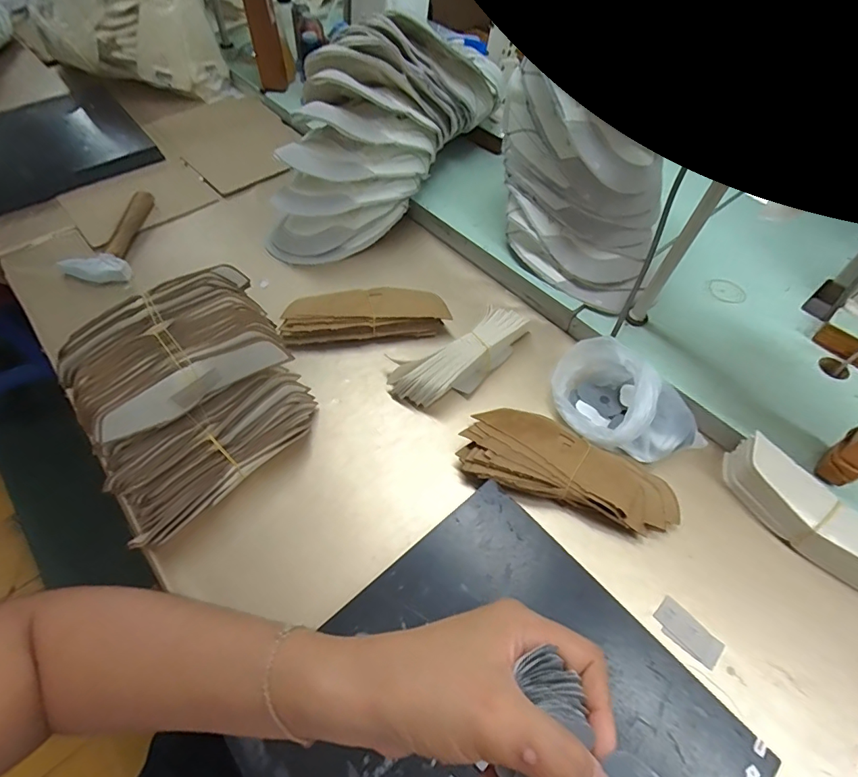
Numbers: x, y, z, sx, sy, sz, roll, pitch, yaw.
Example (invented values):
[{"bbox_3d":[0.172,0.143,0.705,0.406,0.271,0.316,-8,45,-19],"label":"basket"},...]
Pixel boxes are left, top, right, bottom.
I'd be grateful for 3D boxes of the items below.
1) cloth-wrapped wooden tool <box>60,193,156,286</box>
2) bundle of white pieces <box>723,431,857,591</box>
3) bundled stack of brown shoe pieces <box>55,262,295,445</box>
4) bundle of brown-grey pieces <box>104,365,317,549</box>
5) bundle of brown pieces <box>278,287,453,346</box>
[{"bbox_3d":[-0.479,-0.225,0.704,0.089,0.036,0.191,-4,56,-3],"label":"cloth-wrapped wooden tool"},{"bbox_3d":[0.372,0.126,0.450,0.048,0.047,0.172,-35,63,-22],"label":"bundle of white pieces"},{"bbox_3d":[-0.265,-0.041,0.486,0.205,0.068,0.128,-33,62,-21],"label":"bundled stack of brown shoe pieces"},{"bbox_3d":[-0.213,0.064,0.484,0.210,0.062,0.105,-30,61,-20],"label":"bundle of brown-grey pieces"},{"bbox_3d":[-0.081,-0.094,0.603,0.205,0.038,0.065,-5,56,-4],"label":"bundle of brown pieces"}]

